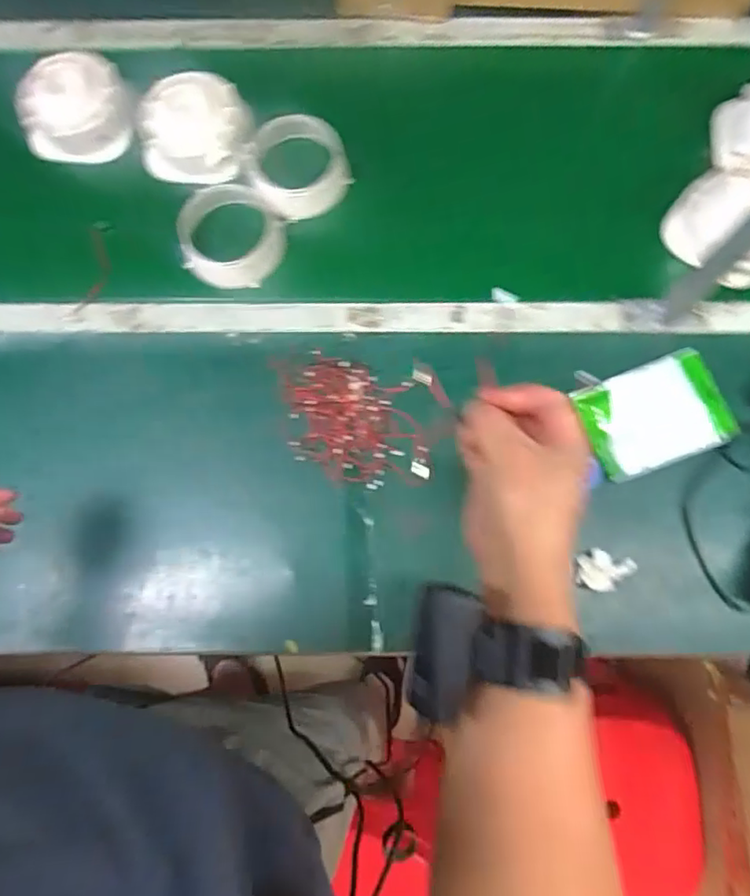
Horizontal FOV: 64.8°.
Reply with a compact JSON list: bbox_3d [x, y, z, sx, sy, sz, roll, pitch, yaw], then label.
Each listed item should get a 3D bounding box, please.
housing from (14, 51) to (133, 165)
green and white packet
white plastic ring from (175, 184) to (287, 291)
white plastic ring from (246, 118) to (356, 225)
[{"bbox_3d":[-0.402,-0.459,0.786,0.144,0.057,0.136,-19,78,-3],"label":"housing"},{"bbox_3d":[0.349,-0.042,0.738,0.184,0.013,0.126,-19,78,-3],"label":"green and white packet"},{"bbox_3d":[-0.183,-0.275,0.755,0.124,0.043,0.125,0,78,1],"label":"white plastic ring"},{"bbox_3d":[-0.101,-0.371,0.782,0.130,0.061,0.120,-23,78,-4],"label":"white plastic ring"}]

